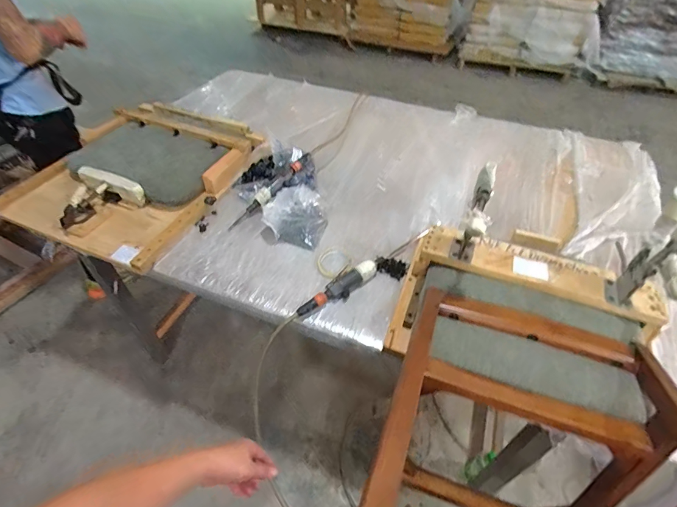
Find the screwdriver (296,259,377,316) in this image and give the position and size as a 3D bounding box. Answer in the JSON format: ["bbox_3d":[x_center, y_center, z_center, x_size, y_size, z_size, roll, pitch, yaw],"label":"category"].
[{"bbox_3d":[0.005,0.083,0.895,0.226,0.035,0.045,-32,55,-28],"label":"screwdriver"}]

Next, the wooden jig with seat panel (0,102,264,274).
[{"bbox_3d":[-0.617,-0.269,1.171,0.554,0.094,0.617,18,48,15],"label":"wooden jig with seat panel"}]

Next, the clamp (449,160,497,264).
[{"bbox_3d":[0.277,-0.055,0.780,0.050,0.206,0.196,18,48,15],"label":"clamp"}]

